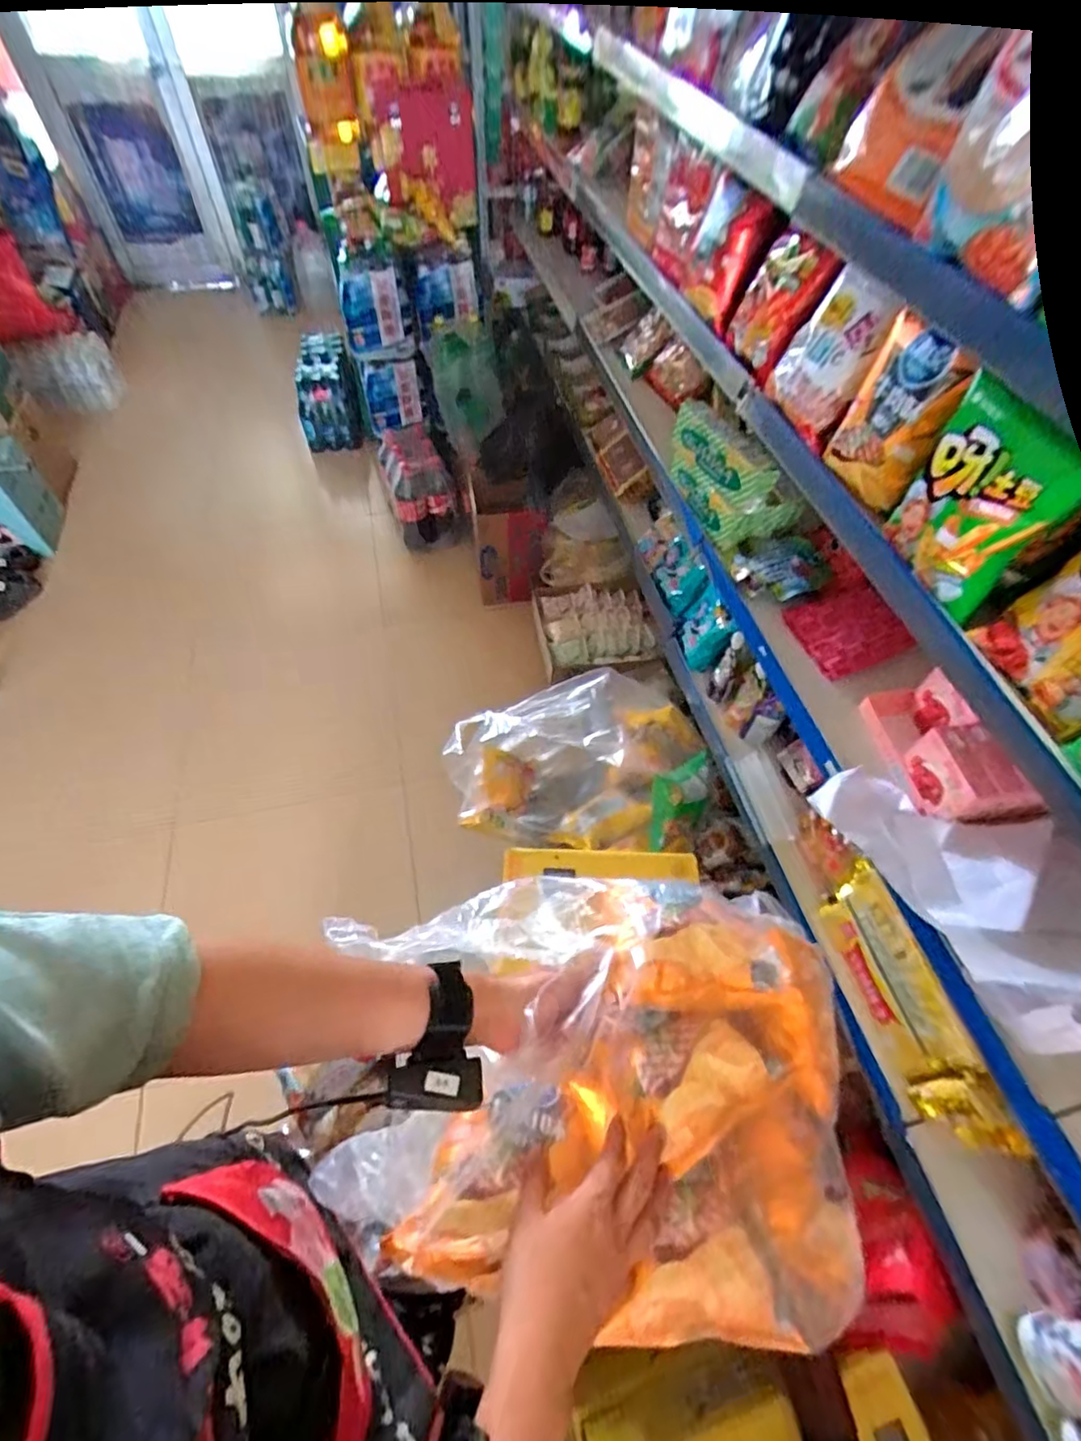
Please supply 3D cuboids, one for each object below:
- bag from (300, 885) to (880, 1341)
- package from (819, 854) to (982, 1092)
[{"bbox_3d":[0.049,0.307,0.542,0.437,0.122,0.346,4,56,0],"label":"bag"},{"bbox_3d":[0.485,0.344,0.834,0.059,0.215,0.268,-10,57,-9],"label":"package"}]

